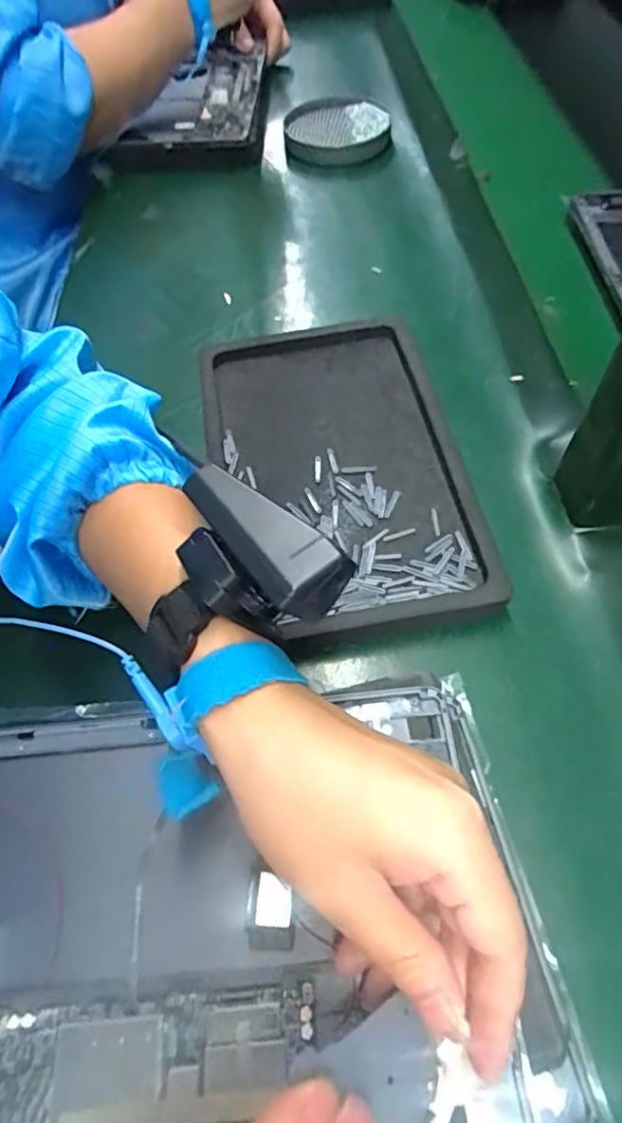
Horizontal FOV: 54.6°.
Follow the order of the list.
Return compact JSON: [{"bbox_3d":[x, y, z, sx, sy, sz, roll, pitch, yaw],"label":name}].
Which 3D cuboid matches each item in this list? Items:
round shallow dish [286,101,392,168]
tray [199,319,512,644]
[{"bbox_3d":[0.026,-0.438,0.619,0.106,0.028,0.095,-40,65,-19],"label":"round shallow dish"},{"bbox_3d":[0.017,-0.067,0.384,0.149,0.021,0.251,-13,59,-5],"label":"tray"}]

